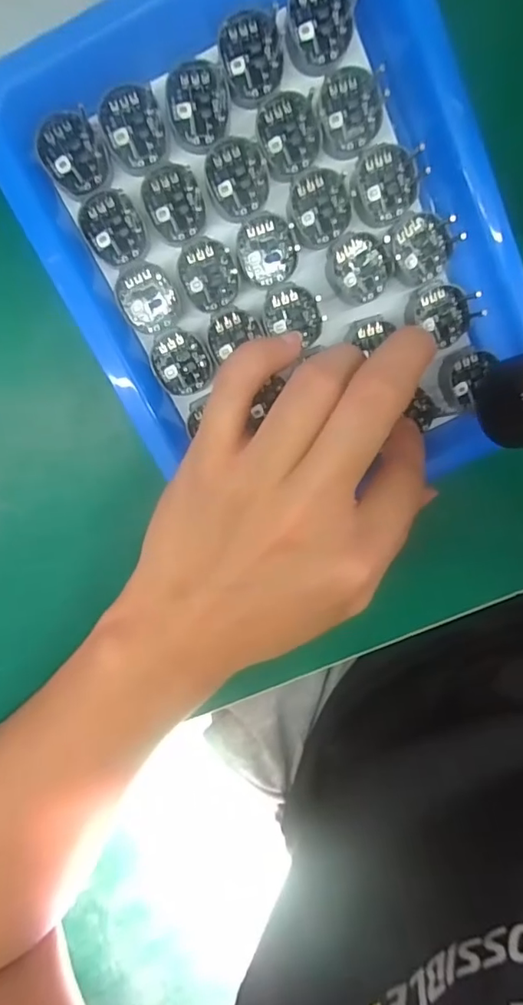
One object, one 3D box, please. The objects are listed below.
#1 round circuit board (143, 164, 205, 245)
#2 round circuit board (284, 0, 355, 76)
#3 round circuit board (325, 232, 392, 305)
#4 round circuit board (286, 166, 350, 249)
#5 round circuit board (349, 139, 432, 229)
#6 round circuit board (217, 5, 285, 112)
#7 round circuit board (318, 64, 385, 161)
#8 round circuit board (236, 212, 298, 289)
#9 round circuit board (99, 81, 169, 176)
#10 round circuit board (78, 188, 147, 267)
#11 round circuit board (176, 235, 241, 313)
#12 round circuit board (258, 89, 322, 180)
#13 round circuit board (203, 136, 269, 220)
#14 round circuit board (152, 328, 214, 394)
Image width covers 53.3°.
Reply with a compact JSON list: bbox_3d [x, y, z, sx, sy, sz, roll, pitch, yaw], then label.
[{"bbox_3d":[-0.035,-0.121,0.210,0.023,0.005,0.029,-10,103,-1],"label":"round circuit board"},{"bbox_3d":[0.022,-0.184,0.199,0.025,0.007,0.029,14,102,-6],"label":"round circuit board"},{"bbox_3d":[0.042,-0.101,0.221,0.025,0.004,0.028,-37,102,5],"label":"round circuit board"},{"bbox_3d":[0.024,-0.122,0.215,0.025,0.004,0.029,-10,103,-1],"label":"round circuit board"},{"bbox_3d":[0.051,-0.131,0.213,0.028,0.004,0.031,21,101,-7],"label":"round circuit board"},{"bbox_3d":[-0.003,-0.171,0.199,0.023,0.006,0.030,-12,103,0],"label":"round circuit board"},{"bbox_3d":[0.036,-0.156,0.207,0.026,0.005,0.031,-11,103,0],"label":"round circuit board"},{"bbox_3d":[0.002,-0.105,0.218,0.024,0.008,0.027,-9,103,-1],"label":"round circuit board"},{"bbox_3d":[-0.049,-0.145,0.202,0.024,0.008,0.030,-19,103,1],"label":"round circuit board"},{"bbox_3d":[-0.060,-0.112,0.211,0.024,0.005,0.028,-22,103,2],"label":"round circuit board"},{"bbox_3d":[-0.022,-0.096,0.219,0.023,0.006,0.029,-9,103,-1],"label":"round circuit board"},{"bbox_3d":[0.012,-0.147,0.208,0.024,0.004,0.030,-8,103,-1],"label":"round circuit board"},{"bbox_3d":[-0.010,-0.131,0.209,0.024,0.005,0.029,-1,103,-3],"label":"round circuit board"},{"bbox_3d":[-0.035,-0.061,0.228,0.025,0.004,0.027,-2,97,-18],"label":"round circuit board"}]

